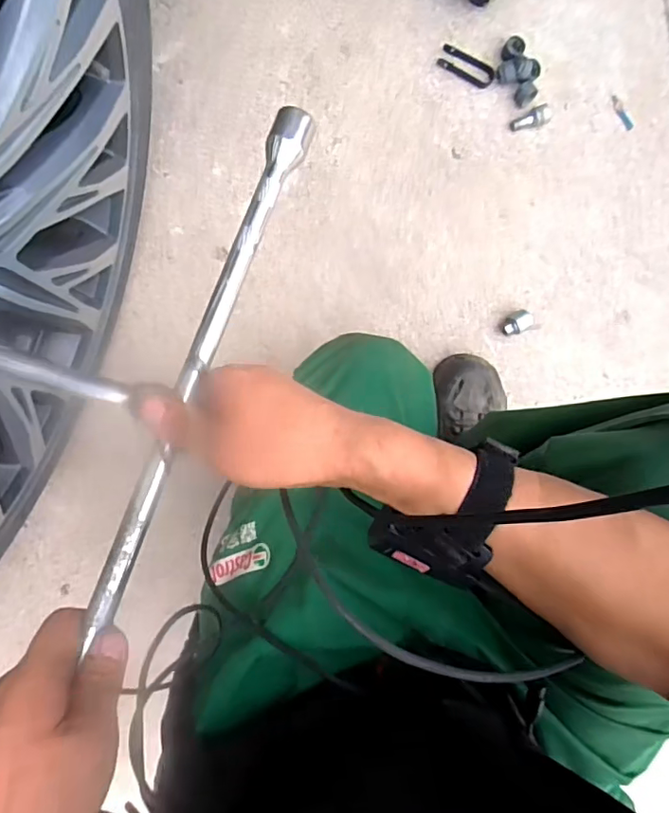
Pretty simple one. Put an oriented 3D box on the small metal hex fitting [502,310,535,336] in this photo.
[{"bbox_3d":[0.251,-0.115,0.755,0.036,0.033,0.027,-31,98,-2],"label":"small metal hex fitting"}]

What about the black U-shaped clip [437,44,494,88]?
[{"bbox_3d":[0.173,-0.444,0.714,0.076,0.007,0.031,24,93,-8],"label":"black U-shaped clip"}]

